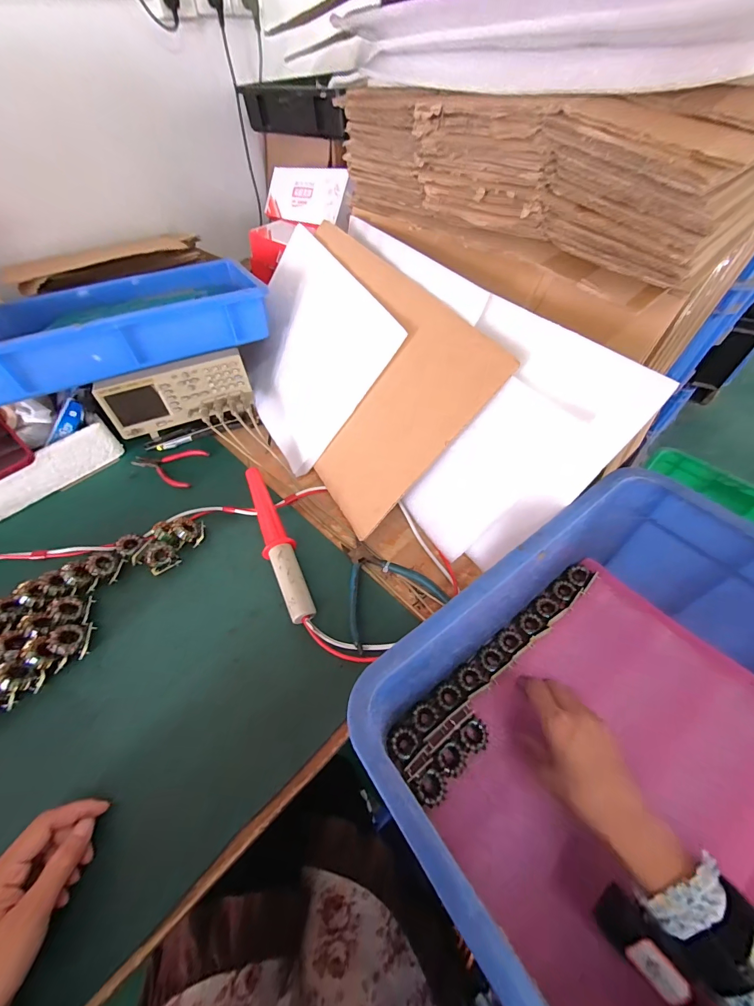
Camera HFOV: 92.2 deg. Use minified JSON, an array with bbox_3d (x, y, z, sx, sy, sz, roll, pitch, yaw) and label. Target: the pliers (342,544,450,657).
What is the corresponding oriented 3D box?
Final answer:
[{"bbox_3d":[0.002,0.099,0.456,0.121,0.013,0.128,-25,56,-17],"label":"pliers"}]

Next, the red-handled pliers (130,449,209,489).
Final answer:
[{"bbox_3d":[-0.349,-0.065,0.604,0.116,0.020,0.079,13,54,12],"label":"red-handled pliers"}]

